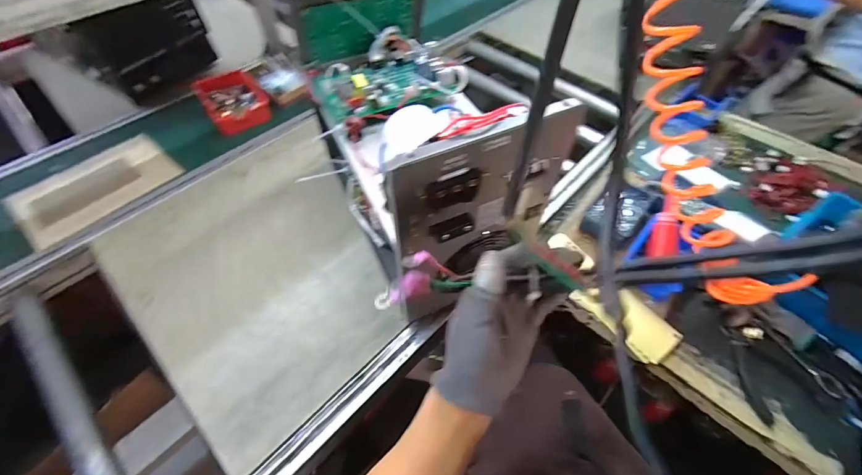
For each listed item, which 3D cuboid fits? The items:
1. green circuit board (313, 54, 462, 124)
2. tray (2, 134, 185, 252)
[{"bbox_3d":[-0.074,-0.266,0.610,0.227,0.039,0.137,-24,58,-16],"label":"green circuit board"},{"bbox_3d":[-0.737,-0.113,0.819,0.177,0.030,0.300,34,54,9],"label":"tray"}]

